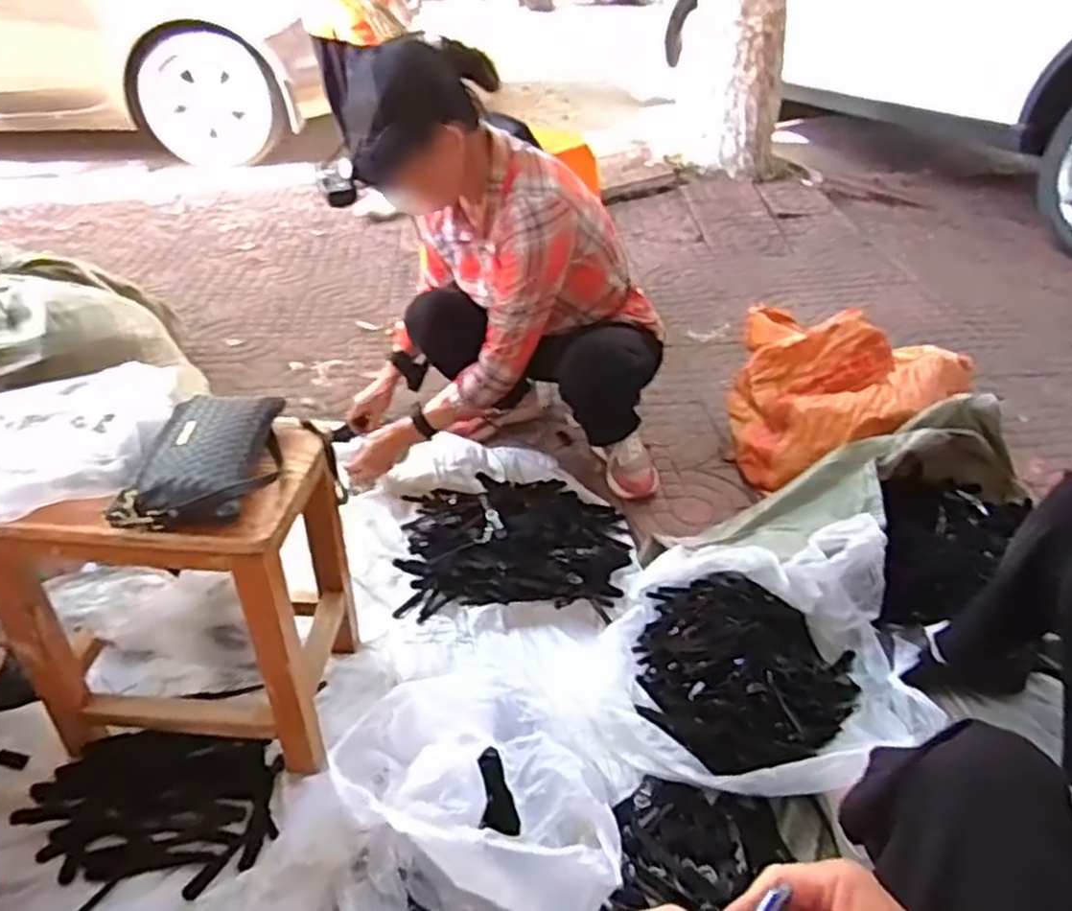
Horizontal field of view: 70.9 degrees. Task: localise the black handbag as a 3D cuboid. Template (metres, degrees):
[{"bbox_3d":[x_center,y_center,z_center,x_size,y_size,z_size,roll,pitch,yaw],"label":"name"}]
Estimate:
[{"bbox_3d":[-0.338,0.004,0.783,0.123,0.050,0.203,1,38,-2],"label":"black handbag"}]

